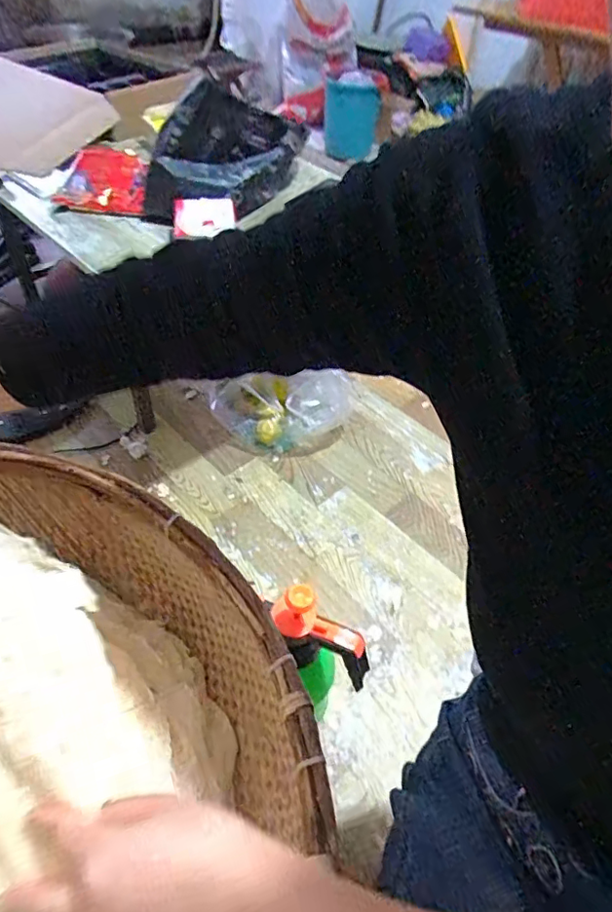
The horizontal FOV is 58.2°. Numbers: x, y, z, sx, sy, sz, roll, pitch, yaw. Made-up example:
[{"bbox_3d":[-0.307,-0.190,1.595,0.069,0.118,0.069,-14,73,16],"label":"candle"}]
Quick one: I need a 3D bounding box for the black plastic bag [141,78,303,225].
[{"bbox_3d":[-0.126,-0.503,0.887,0.121,0.162,0.309,29,52,20],"label":"black plastic bag"}]

